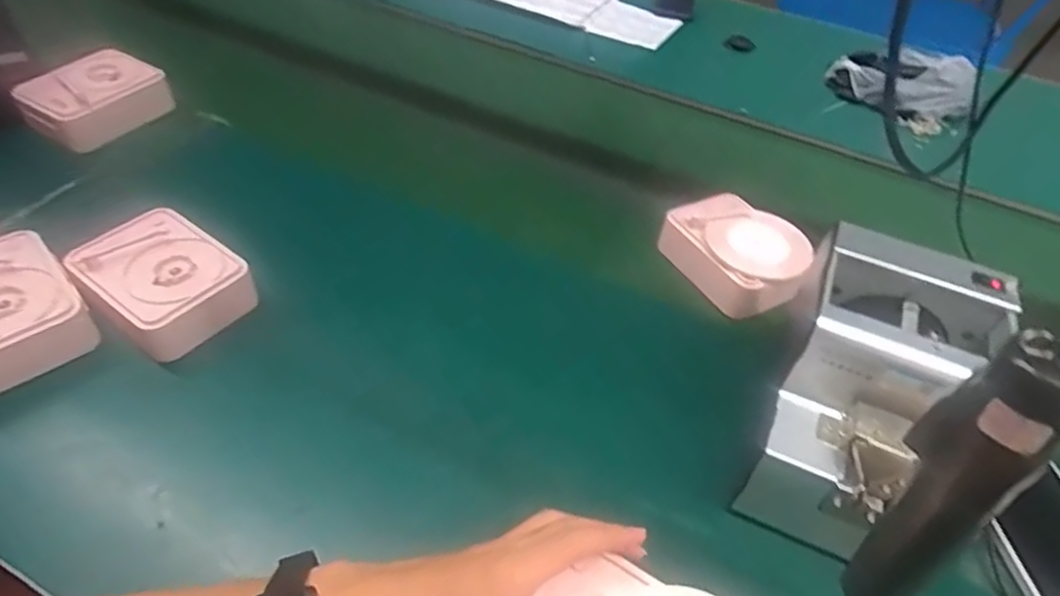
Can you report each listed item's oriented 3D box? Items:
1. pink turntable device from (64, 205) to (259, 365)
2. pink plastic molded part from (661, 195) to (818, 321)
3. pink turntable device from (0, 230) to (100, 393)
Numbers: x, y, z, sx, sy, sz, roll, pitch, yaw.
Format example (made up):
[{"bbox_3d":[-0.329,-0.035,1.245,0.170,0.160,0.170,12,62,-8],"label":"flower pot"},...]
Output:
[{"bbox_3d":[-0.306,-0.017,0.557,0.127,0.048,0.103,33,50,24],"label":"pink turntable device"},{"bbox_3d":[0.205,-0.042,0.645,0.104,0.043,0.134,-20,51,-25],"label":"pink plastic molded part"},{"bbox_3d":[-0.413,0.011,0.521,0.096,0.053,0.110,-31,56,-32],"label":"pink turntable device"}]

